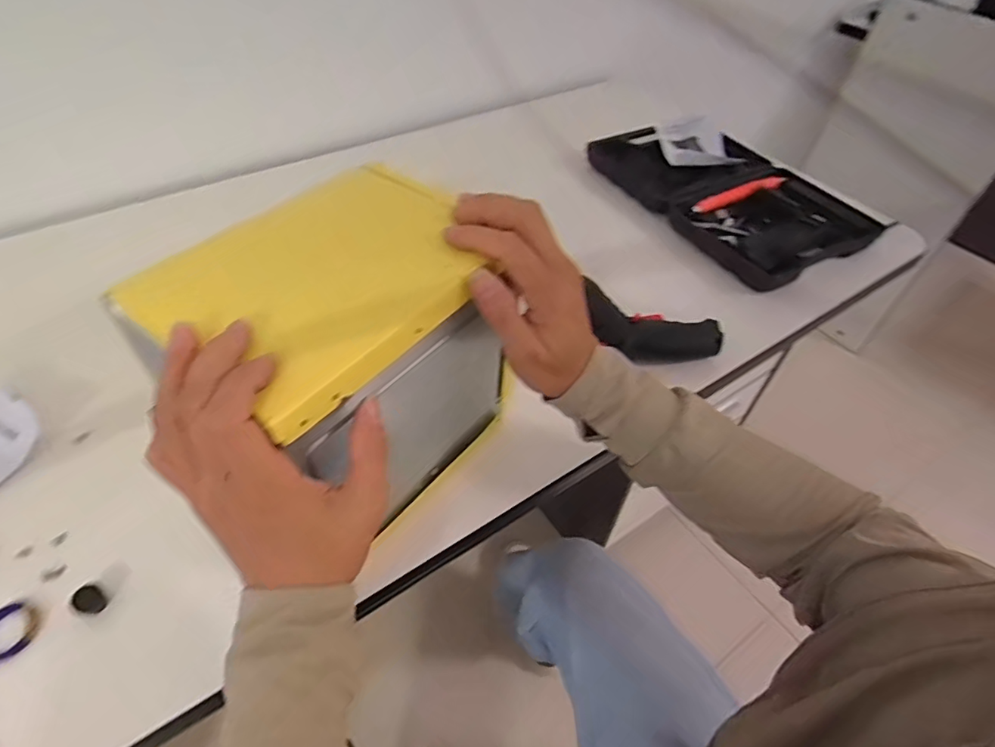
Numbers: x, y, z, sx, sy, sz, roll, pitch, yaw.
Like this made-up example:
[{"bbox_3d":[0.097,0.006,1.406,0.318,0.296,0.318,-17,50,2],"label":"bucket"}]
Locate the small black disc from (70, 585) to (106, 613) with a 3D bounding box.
[{"bbox_3d":[-0.273,0.151,0.367,0.017,0.013,0.016,2,48,-2],"label":"small black disc"}]

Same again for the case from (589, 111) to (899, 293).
[{"bbox_3d":[0.296,-0.238,0.723,0.203,0.047,0.347,-21,53,-21],"label":"case"}]

